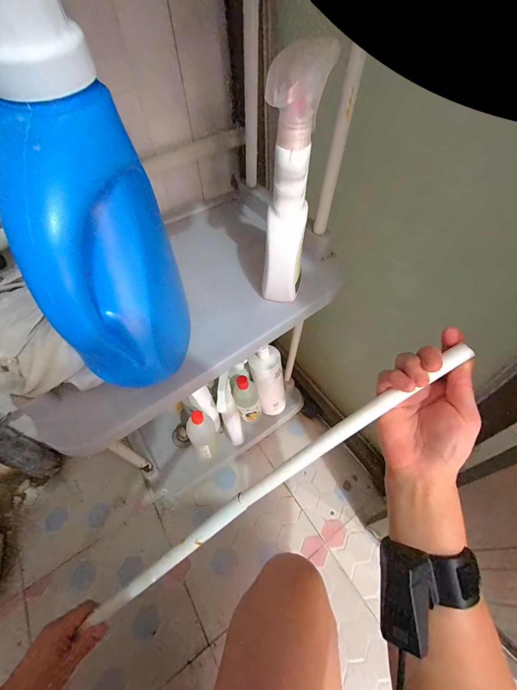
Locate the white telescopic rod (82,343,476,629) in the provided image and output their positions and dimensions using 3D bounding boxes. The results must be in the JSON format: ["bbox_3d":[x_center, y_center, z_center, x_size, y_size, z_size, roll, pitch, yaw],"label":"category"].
[{"bbox_3d":[-0.014,0.175,0.324,0.539,0.012,0.018,-41,56,14],"label":"white telescopic rod"}]

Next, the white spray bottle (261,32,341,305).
[{"bbox_3d":[0.031,-0.153,0.313,0.051,0.236,0.070,12,55,11],"label":"white spray bottle"}]

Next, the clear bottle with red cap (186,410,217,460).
[{"bbox_3d":[-0.126,0.209,0.664,0.058,0.200,0.055,-1,53,1],"label":"clear bottle with red cap"}]

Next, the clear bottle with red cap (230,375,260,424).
[{"bbox_3d":[-0.029,0.133,0.724,0.063,0.186,0.065,-12,54,-6],"label":"clear bottle with red cap"}]

